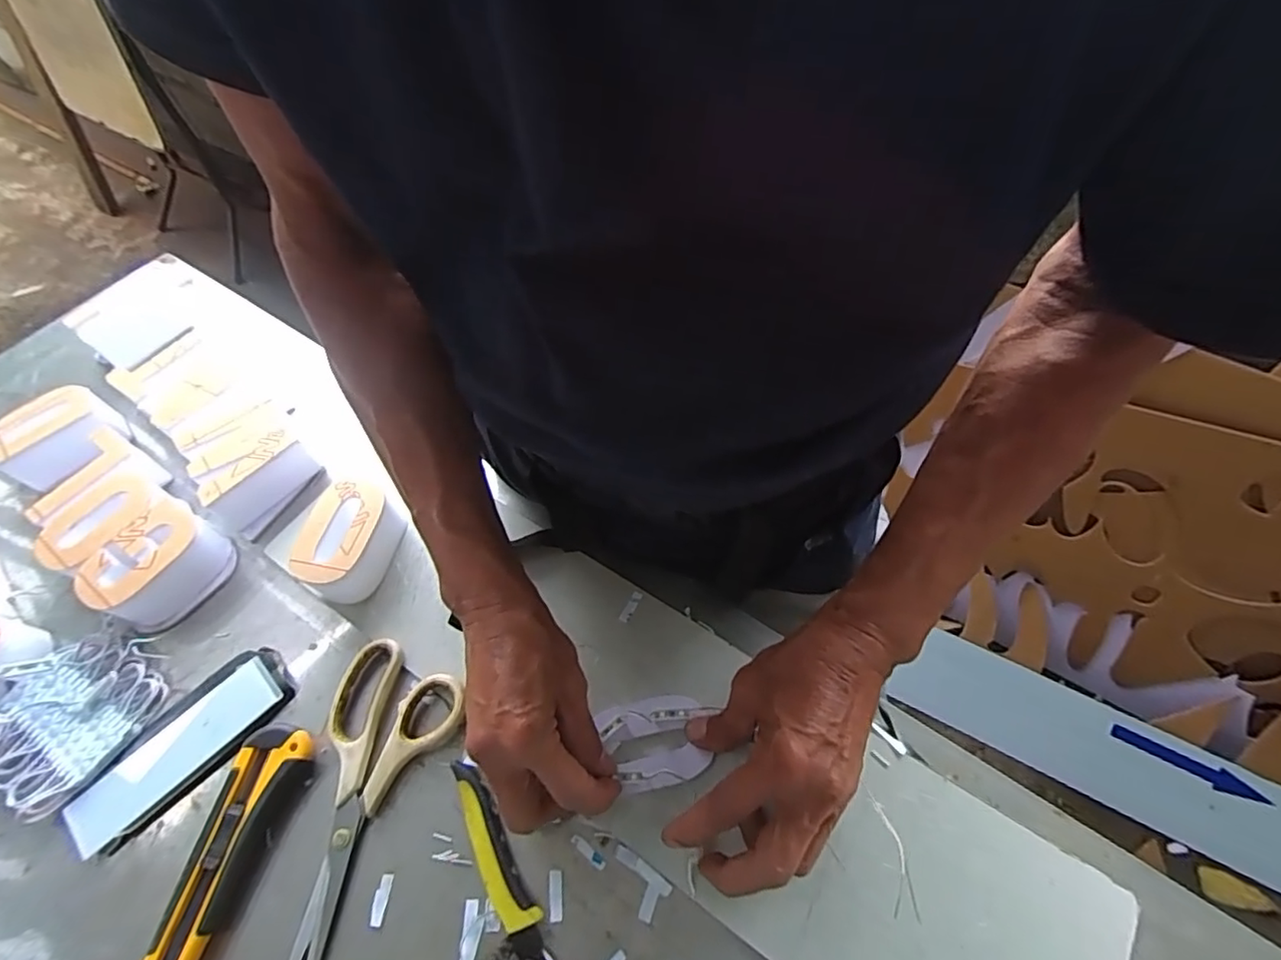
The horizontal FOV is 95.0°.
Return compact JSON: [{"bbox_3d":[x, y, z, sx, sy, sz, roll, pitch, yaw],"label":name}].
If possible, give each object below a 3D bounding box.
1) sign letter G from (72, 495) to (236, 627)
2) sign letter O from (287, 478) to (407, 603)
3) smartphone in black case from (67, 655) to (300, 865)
[{"bbox_3d":[-0.365,0.067,0.450,0.065,0.050,0.085,22,63,16],"label":"sign letter G"},{"bbox_3d":[-0.221,0.047,0.448,0.054,0.048,0.083,9,60,9],"label":"sign letter O"},{"bbox_3d":[-0.308,0.179,0.396,0.143,0.015,0.054,-41,65,-19],"label":"smartphone in black case"}]

